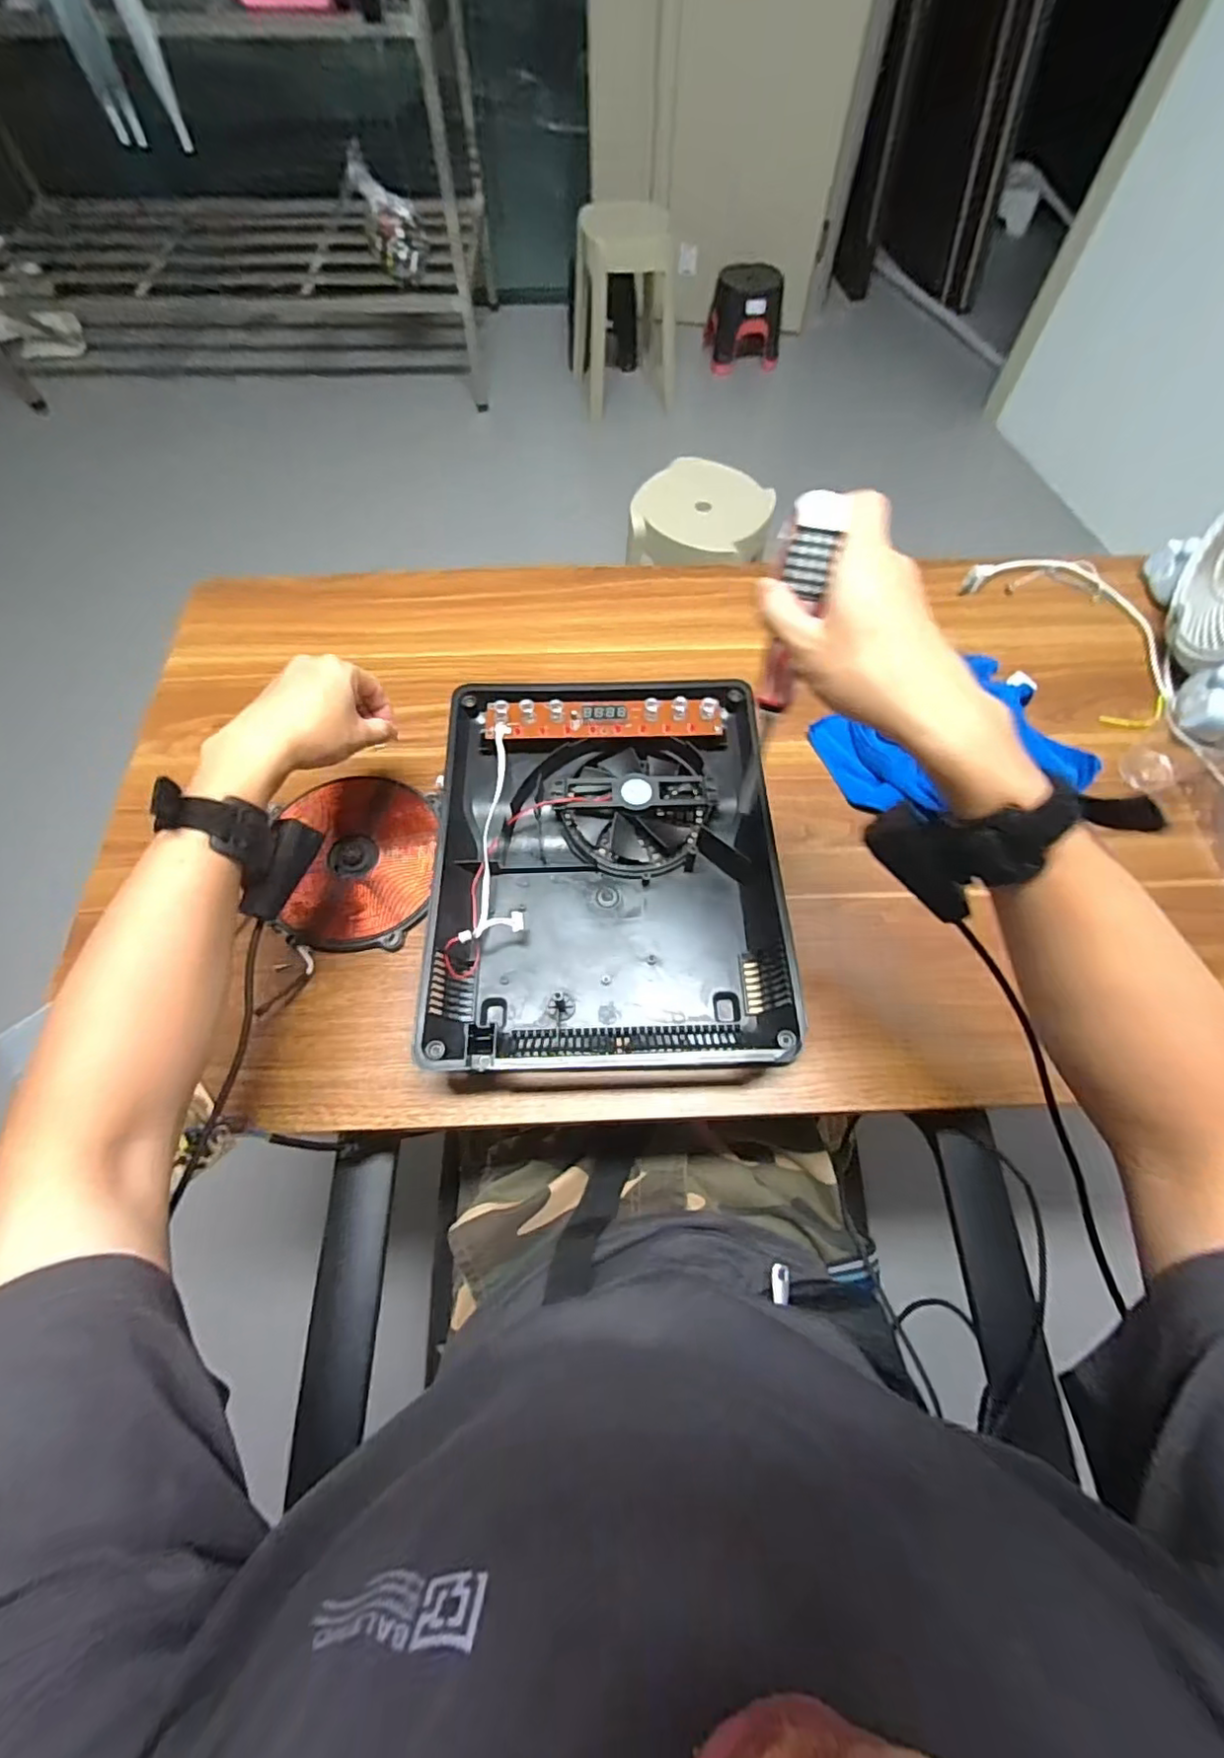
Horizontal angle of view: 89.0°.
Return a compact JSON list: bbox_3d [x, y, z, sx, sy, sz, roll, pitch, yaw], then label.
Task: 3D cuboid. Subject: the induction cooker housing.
[{"bbox_3d":[-0.003,-0.011,0.514,0.265,0.067,0.324,0,64,0],"label":"induction cooker housing"}]

